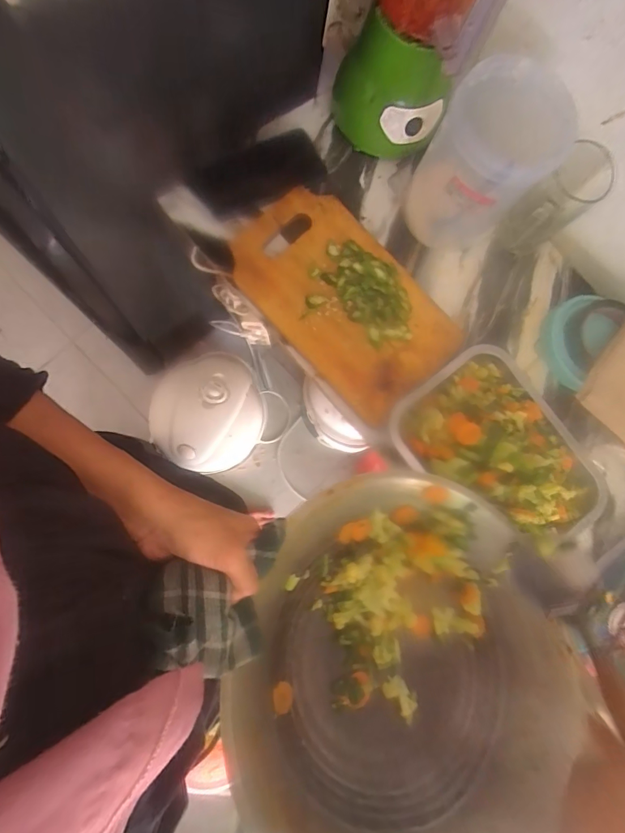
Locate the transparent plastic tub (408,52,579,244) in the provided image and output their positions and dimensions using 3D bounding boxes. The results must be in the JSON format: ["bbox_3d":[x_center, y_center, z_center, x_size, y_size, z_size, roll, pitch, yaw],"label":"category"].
[{"bbox_3d":[0.201,-0.295,0.510,0.133,0.168,0.135,0,77,0],"label":"transparent plastic tub"}]

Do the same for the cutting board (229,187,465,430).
[{"bbox_3d":[0.038,-0.148,0.533,0.172,0.021,0.288,-44,90,-7],"label":"cutting board"}]

